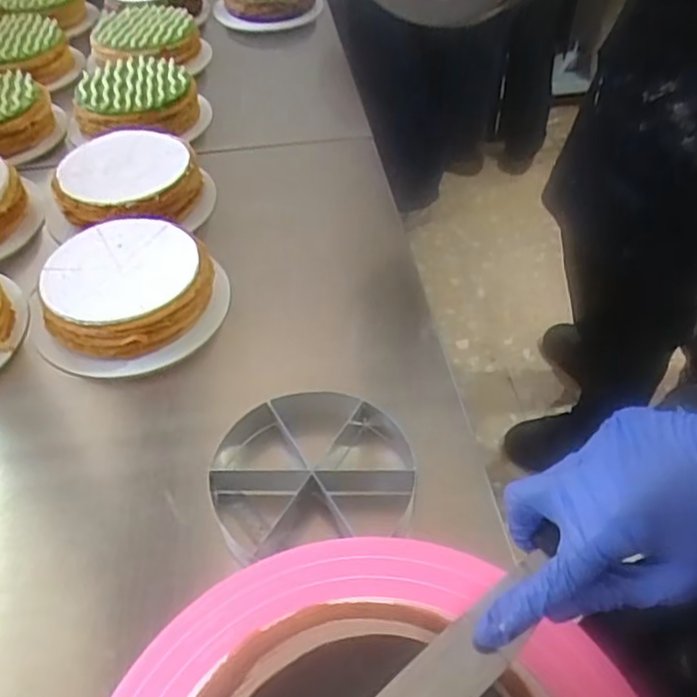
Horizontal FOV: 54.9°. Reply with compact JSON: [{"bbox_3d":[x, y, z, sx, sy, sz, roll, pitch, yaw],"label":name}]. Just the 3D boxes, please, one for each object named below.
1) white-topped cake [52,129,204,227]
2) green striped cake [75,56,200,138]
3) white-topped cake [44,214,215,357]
[{"bbox_3d":[-0.279,-0.215,0.856,0.173,0.059,0.144,-8,46,-7],"label":"white-topped cake"},{"bbox_3d":[-0.318,-0.362,0.997,0.155,0.077,0.167,0,46,0],"label":"green striped cake"},{"bbox_3d":[-0.232,-0.066,0.725,0.178,0.067,0.166,-15,48,-14],"label":"white-topped cake"}]

